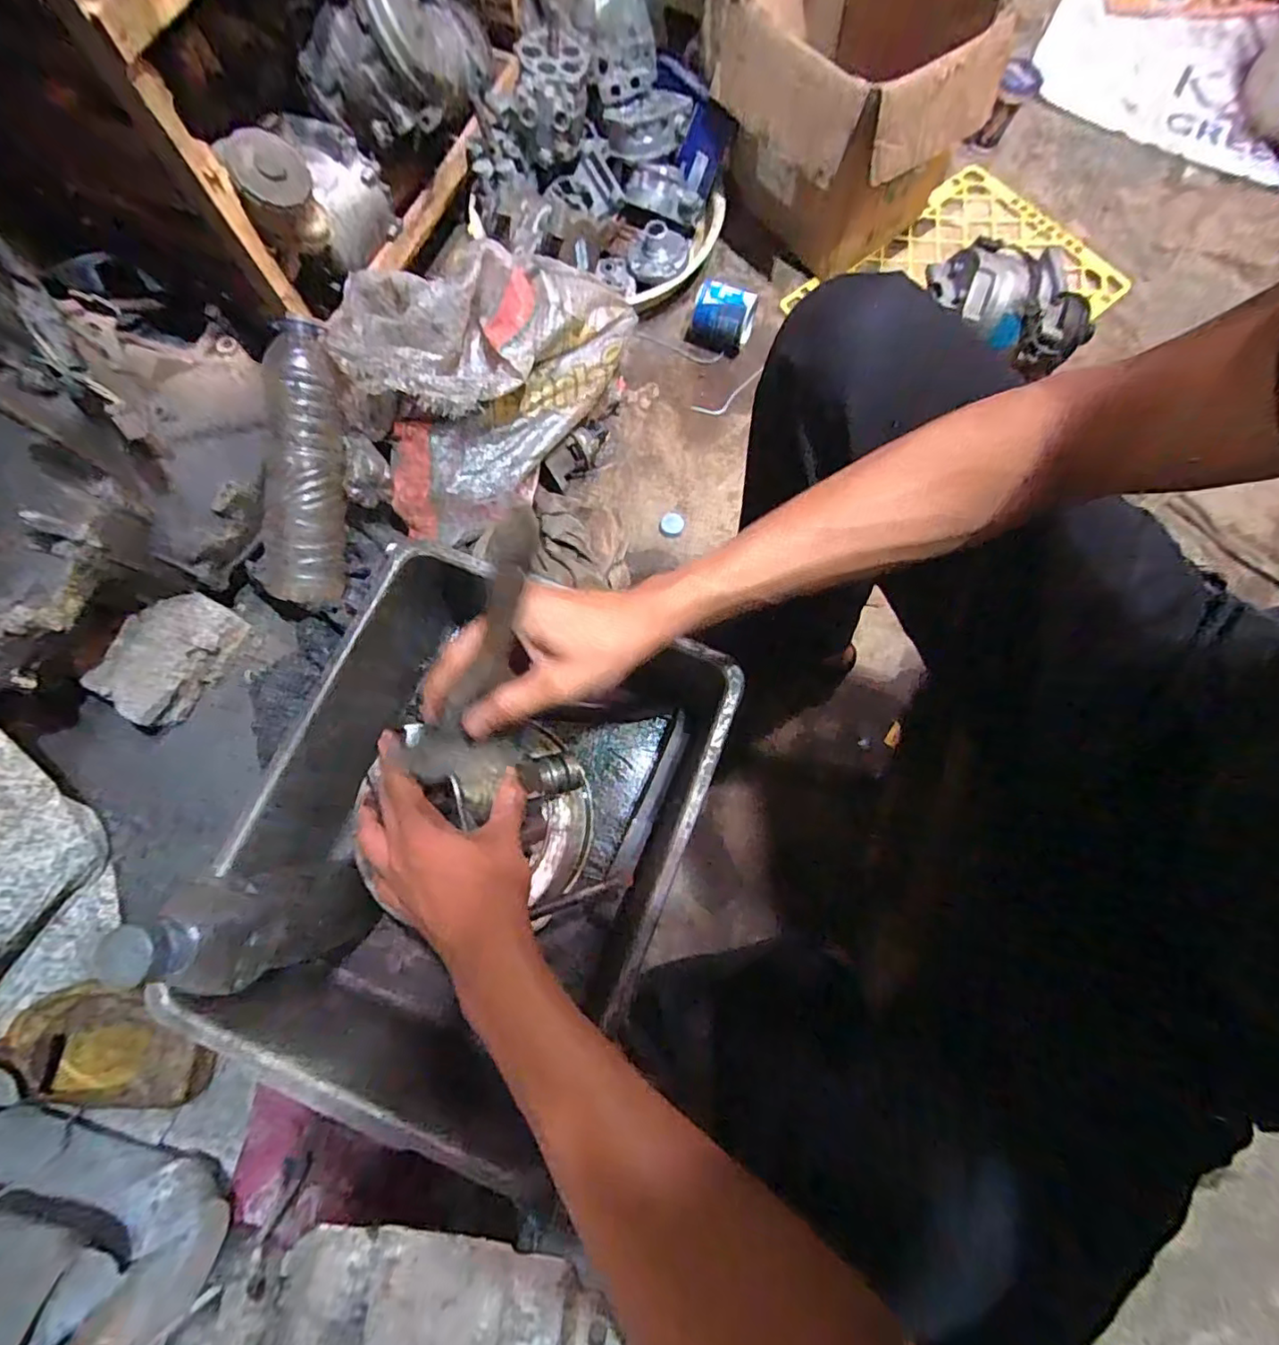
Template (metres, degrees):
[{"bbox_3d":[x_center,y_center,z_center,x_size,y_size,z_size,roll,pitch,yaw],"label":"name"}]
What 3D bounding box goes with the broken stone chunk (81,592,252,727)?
[{"bbox_3d":[-0.592,-0.023,0.754,0.094,0.066,0.166,33,78,8],"label":"broken stone chunk"}]

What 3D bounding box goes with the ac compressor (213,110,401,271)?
[{"bbox_3d":[-0.384,-0.550,0.684,0.097,0.138,0.223,11,37,3],"label":"ac compressor"}]

